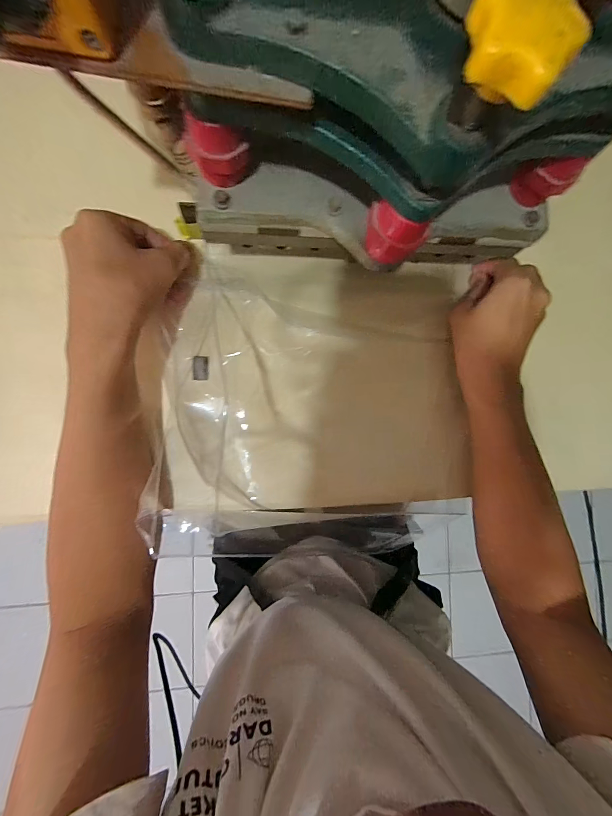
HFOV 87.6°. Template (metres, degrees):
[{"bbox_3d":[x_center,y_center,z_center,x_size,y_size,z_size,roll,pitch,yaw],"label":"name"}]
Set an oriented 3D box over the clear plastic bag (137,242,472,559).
[{"bbox_3d":[0.014,-0.003,0.323,0.307,0.014,0.293,3,90,-7],"label":"clear plastic bag"}]

